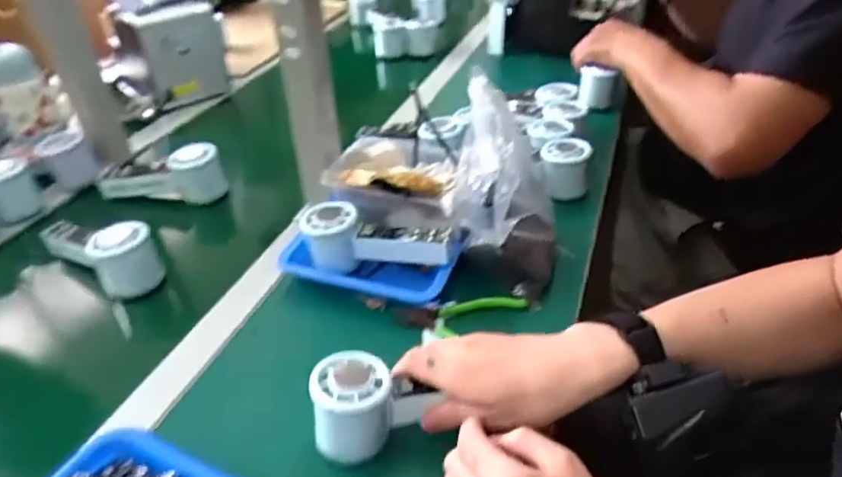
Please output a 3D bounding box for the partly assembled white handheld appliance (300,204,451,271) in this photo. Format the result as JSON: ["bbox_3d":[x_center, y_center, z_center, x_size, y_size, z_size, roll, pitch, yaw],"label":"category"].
[{"bbox_3d":[-0.045,0.004,0.585,0.151,0.062,0.051,3,37,7],"label":"partly assembled white handheld appliance"}]

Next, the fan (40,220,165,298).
[{"bbox_3d":[-0.340,0.007,0.585,0.143,0.066,0.059,11,39,18],"label":"fan"}]

